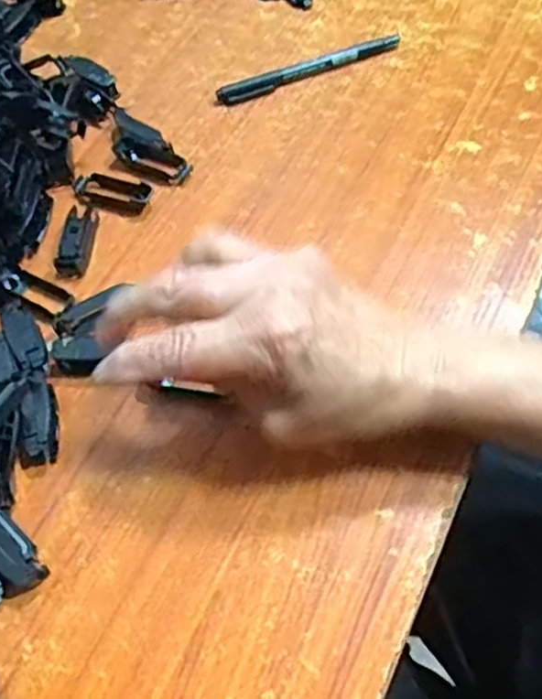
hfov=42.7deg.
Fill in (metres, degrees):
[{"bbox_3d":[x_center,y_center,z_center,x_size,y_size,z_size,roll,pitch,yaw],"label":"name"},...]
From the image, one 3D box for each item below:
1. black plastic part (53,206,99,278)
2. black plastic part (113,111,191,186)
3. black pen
[{"bbox_3d":[-0.121,-0.069,0.431,0.018,0.015,0.053,-4,60,4],"label":"black plastic part"},{"bbox_3d":[-0.083,-0.134,0.464,0.069,0.010,0.028,33,69,21],"label":"black plastic part"},{"bbox_3d":[0.028,-0.200,0.498,0.136,0.015,0.010,-21,61,-6],"label":"black pen"}]

